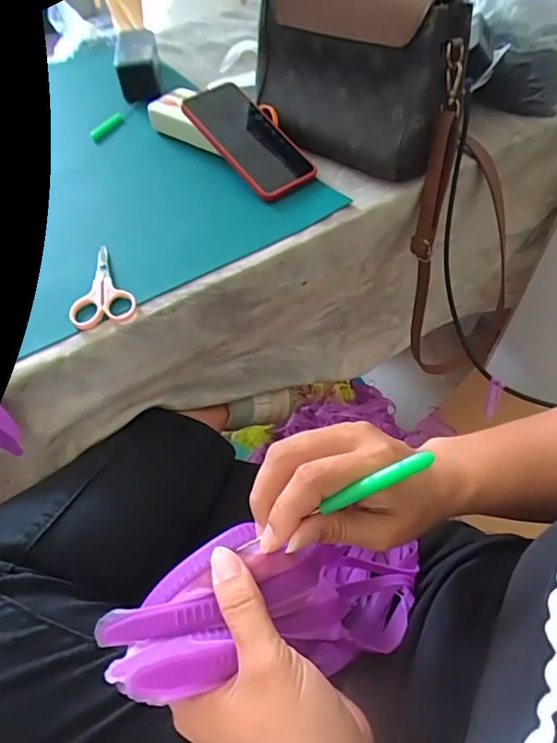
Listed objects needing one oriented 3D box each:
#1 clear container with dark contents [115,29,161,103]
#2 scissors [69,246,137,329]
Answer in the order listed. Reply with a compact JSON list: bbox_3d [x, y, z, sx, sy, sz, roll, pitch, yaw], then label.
[{"bbox_3d":[-0.197,-0.431,0.683,0.055,0.052,0.112,-10,53,-5],"label":"clear container with dark contents"},{"bbox_3d":[-0.166,-0.084,0.457,0.056,0.009,0.103,-12,53,-7],"label":"scissors"}]

